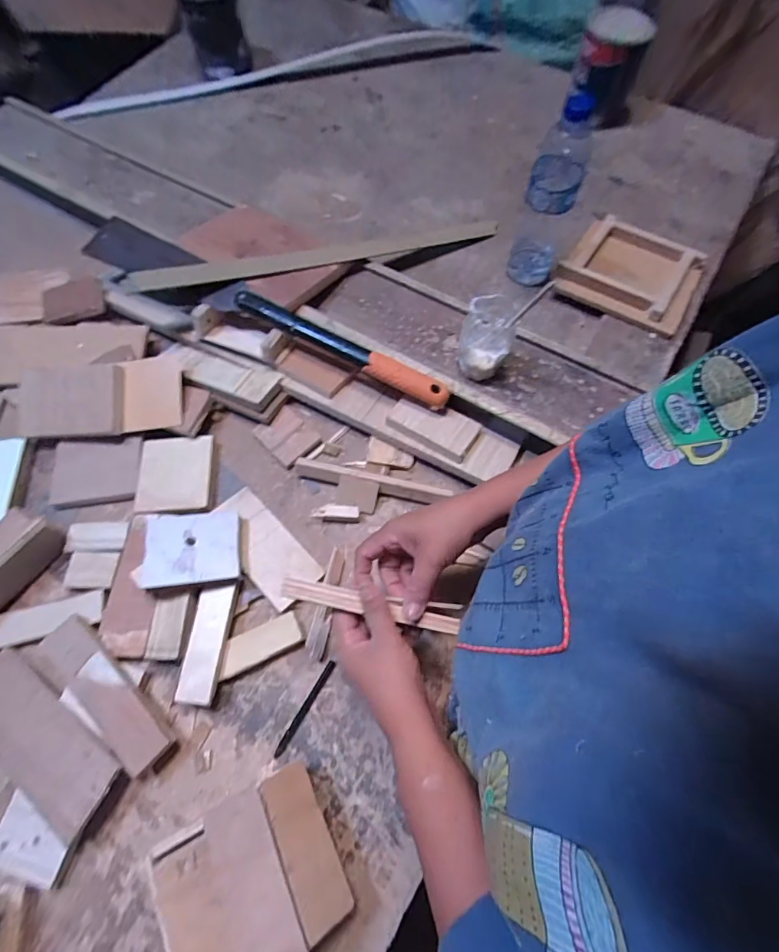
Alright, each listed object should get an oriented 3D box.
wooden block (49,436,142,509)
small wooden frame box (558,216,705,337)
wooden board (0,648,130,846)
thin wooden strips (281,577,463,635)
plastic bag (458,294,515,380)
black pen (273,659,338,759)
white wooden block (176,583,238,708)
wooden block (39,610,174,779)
[{"bbox_3d":[-0.382,-0.006,0.585,0.115,0.014,0.088,-5,66,-1],"label":"wooden block"},{"bbox_3d":[0.368,-0.313,0.683,0.182,0.026,0.180,29,72,15],"label":"small wooden frame box"},{"bbox_3d":[-0.358,0.269,0.460,0.211,0.014,0.081,27,72,23],"label":"wooden board"},{"bbox_3d":[-0.016,0.113,0.404,0.159,0.005,0.024,12,67,0],"label":"thin wooden strips"},{"bbox_3d":[0.122,-0.170,0.574,0.061,0.096,0.058,13,68,9],"label":"plastic bag"},{"bbox_3d":[-0.089,0.245,0.479,0.009,0.004,0.103,29,70,13],"label":"black pen"},{"bbox_3d":[-0.196,0.178,0.486,0.043,0.017,0.118,3,66,2],"label":"white wooden block"},{"bbox_3d":[-0.295,0.221,0.469,0.184,0.022,0.049,38,72,16],"label":"wooden block"}]

